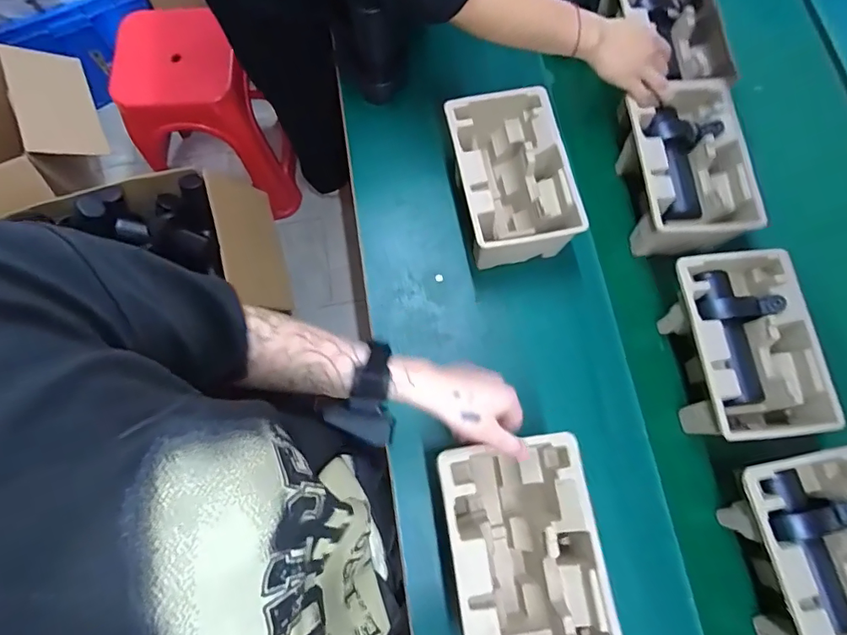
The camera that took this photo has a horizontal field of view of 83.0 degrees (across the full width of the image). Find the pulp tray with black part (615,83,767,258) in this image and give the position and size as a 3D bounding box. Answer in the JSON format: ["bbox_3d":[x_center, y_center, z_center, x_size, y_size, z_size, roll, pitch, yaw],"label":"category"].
[{"bbox_3d":[0.368,-0.208,0.690,0.152,0.092,0.234,-6,74,-3],"label":"pulp tray with black part"}]

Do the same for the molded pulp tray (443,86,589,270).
[{"bbox_3d":[0.116,-0.189,0.679,0.139,0.116,0.218,-10,75,-4],"label":"molded pulp tray"}]

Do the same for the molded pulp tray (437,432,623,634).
[{"bbox_3d":[0.100,0.247,0.509,0.142,0.120,0.218,-8,74,-3],"label":"molded pulp tray"}]

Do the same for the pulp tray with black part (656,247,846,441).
[{"bbox_3d":[0.400,0.037,0.611,0.144,0.091,0.220,-6,74,-3],"label":"pulp tray with black part"}]

